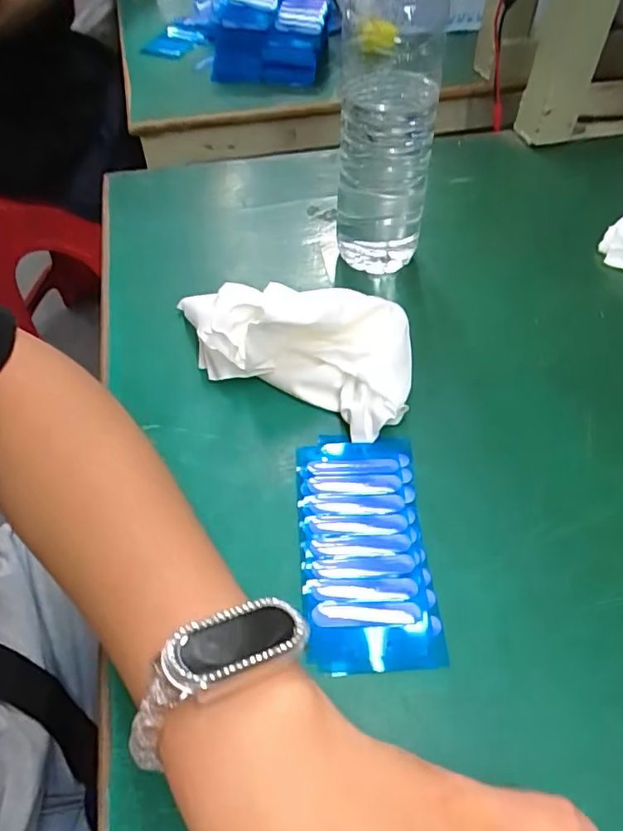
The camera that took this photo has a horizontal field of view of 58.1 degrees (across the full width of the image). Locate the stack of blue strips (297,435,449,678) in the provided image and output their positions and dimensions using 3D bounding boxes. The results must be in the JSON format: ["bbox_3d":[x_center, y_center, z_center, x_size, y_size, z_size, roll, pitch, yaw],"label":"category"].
[{"bbox_3d":[0.027,0.064,0.292,0.065,0.008,0.127,-2,51,-2],"label":"stack of blue strips"}]

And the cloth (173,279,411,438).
[{"bbox_3d":[-0.013,-0.055,0.356,0.167,0.054,0.089,21,54,15],"label":"cloth"}]

